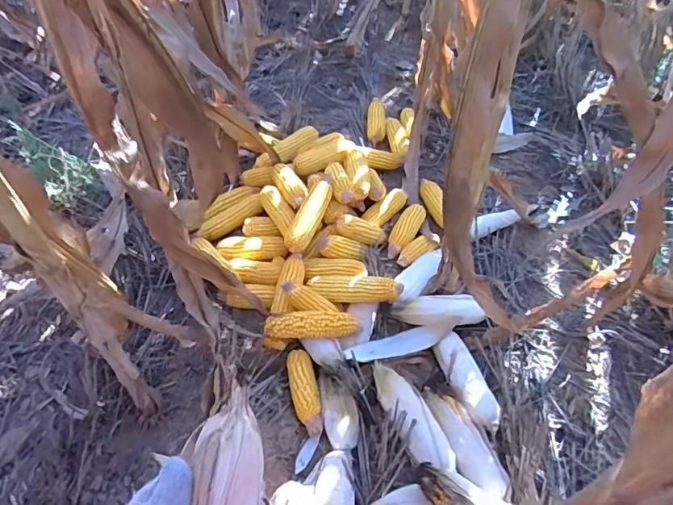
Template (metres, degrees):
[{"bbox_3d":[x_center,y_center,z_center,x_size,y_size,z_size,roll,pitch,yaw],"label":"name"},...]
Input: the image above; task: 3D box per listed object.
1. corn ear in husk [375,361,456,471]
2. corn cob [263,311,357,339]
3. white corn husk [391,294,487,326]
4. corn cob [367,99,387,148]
[{"bbox_3d":[0.128,0.278,0.808,0.070,0.054,0.222,-22,51,-17],"label":"corn ear in husk"},{"bbox_3d":[-0.048,0.146,0.917,0.179,0.042,0.052,-2,48,1],"label":"corn cob"},{"bbox_3d":[0.208,0.121,0.957,0.187,0.046,0.070,-3,48,-1],"label":"white corn husk"},{"bbox_3d":[0.125,-0.399,1.440,0.059,0.062,0.195,1,48,3],"label":"corn cob"}]

